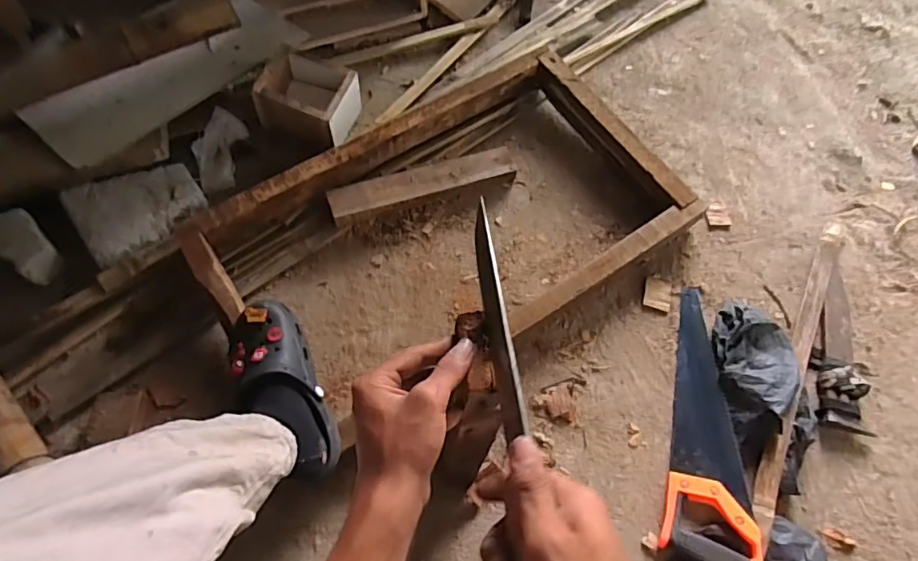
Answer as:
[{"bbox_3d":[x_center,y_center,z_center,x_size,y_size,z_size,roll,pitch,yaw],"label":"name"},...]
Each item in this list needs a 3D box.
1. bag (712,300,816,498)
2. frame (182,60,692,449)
[{"bbox_3d":[0.461,0.161,0.804,0.126,0.057,0.291,2,62,-1],"label":"bag"},{"bbox_3d":[-0.016,-0.097,0.914,0.771,0.074,0.460,-30,67,-16],"label":"frame"}]

